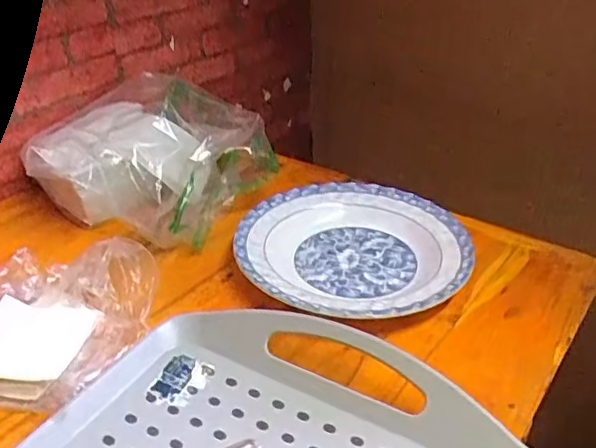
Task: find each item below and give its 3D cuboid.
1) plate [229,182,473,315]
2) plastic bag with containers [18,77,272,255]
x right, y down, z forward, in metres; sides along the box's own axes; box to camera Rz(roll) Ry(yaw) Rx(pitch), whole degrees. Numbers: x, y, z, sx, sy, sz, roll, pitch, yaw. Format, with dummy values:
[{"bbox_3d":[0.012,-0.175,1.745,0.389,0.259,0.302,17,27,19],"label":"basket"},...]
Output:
[{"bbox_3d":[0.052,0.023,0.572,0.214,0.028,0.212,-1,30,0],"label":"plate"},{"bbox_3d":[-0.157,-0.075,0.651,0.237,0.098,0.180,9,32,17],"label":"plastic bag with containers"}]

